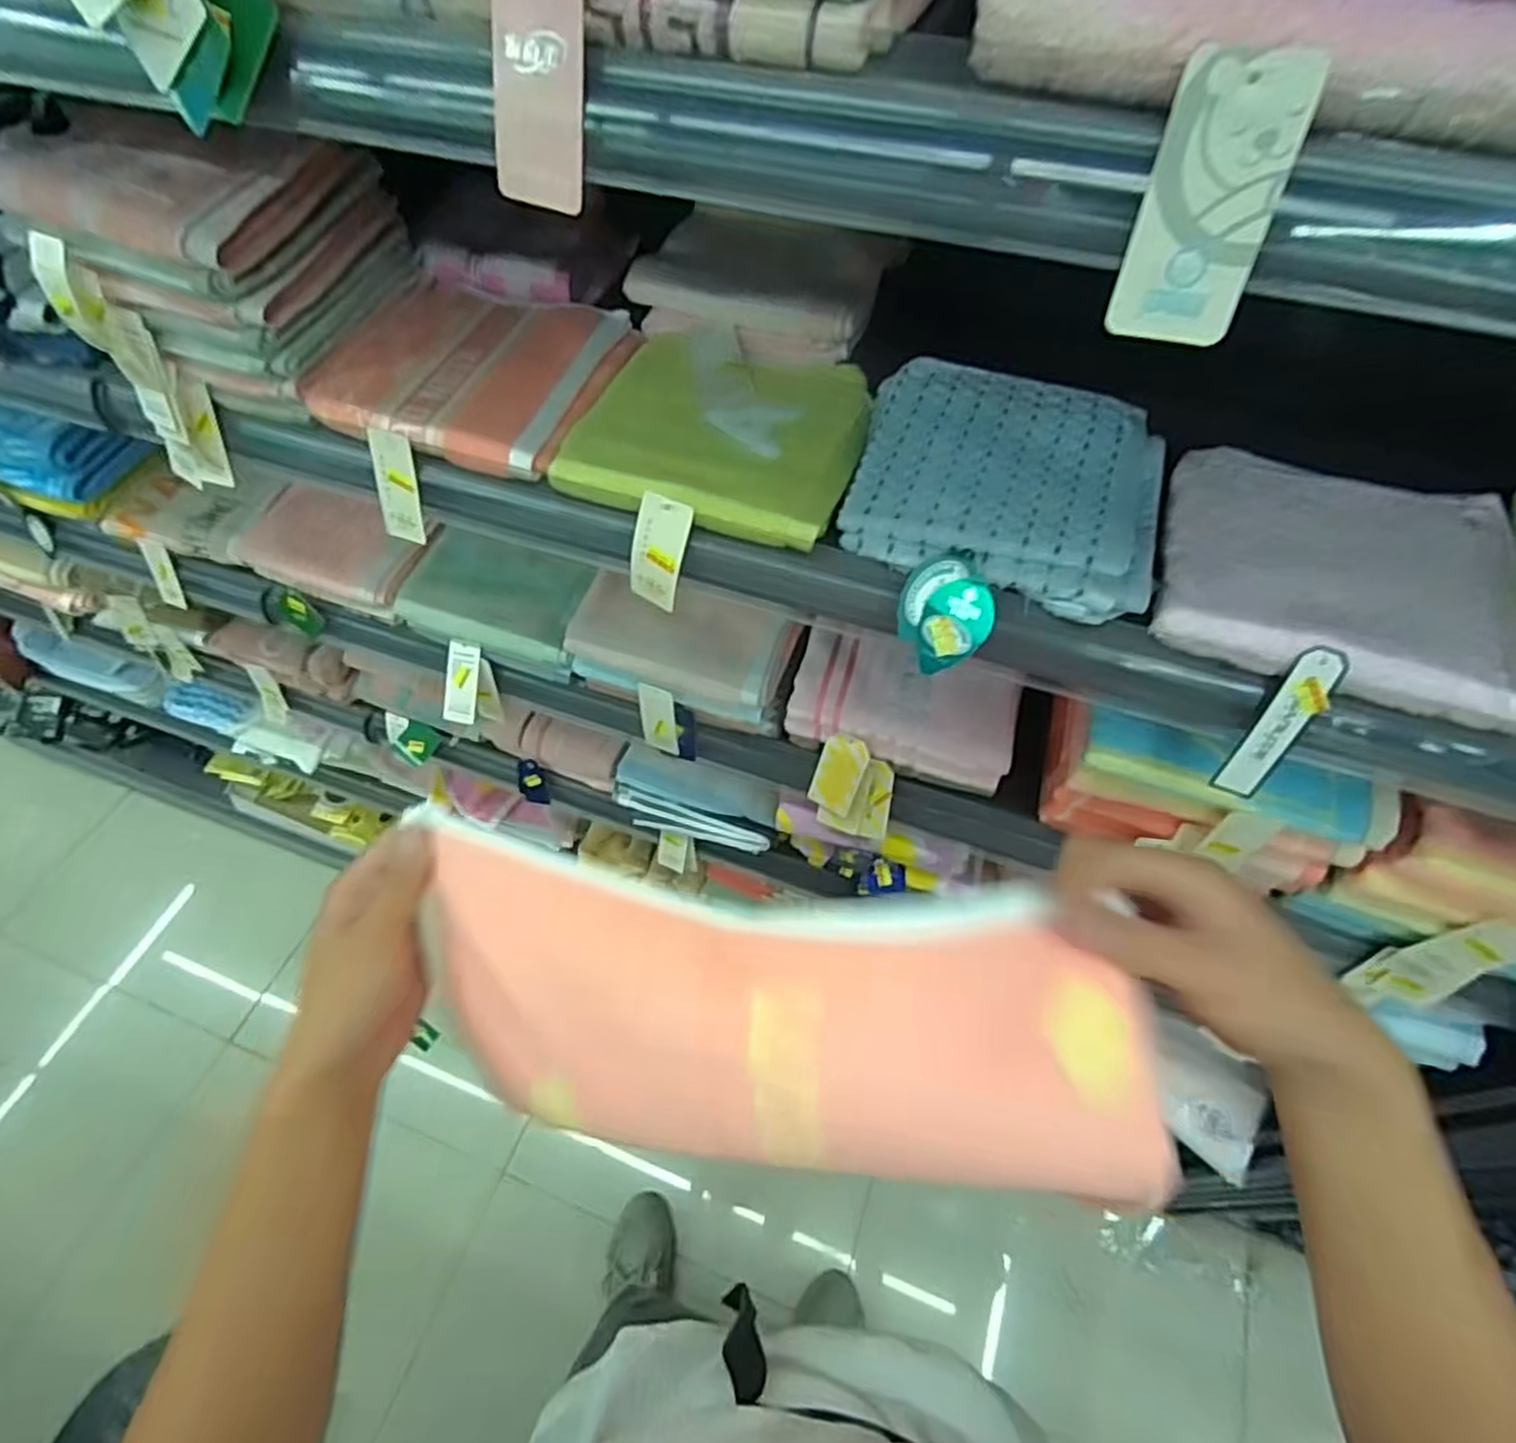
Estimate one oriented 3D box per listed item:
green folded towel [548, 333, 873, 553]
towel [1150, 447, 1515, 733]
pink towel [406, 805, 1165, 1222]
[{"bbox_3d":[-0.023,-0.201,0.526,0.186,0.019,0.169,18,58,12],"label":"green folded towel"},{"bbox_3d":[0.338,-0.094,0.442,0.186,0.024,0.175,15,58,10],"label":"towel"},{"bbox_3d":[-0.011,0.135,0.360,0.370,0.085,0.138,7,94,25],"label":"pink towel"}]

